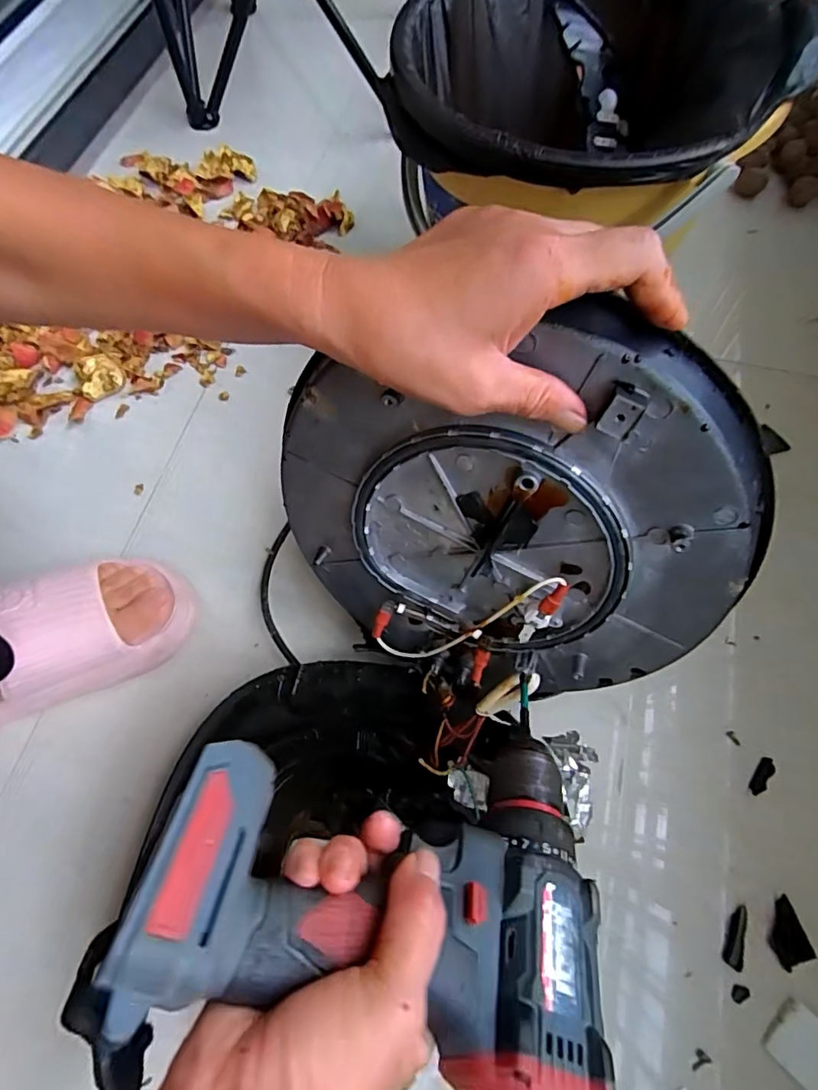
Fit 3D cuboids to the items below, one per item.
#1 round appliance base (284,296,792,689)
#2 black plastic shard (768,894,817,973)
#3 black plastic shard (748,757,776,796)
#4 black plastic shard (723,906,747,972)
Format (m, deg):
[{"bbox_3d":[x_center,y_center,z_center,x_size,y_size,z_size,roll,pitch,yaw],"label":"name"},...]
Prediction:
[{"bbox_3d":[0.050,-0.001,0.309,0.255,0.224,0.035,-2,37,26],"label":"round appliance base"},{"bbox_3d":[0.276,0.284,0.393,0.022,0.015,0.044,-4,66,0],"label":"black plastic shard"},{"bbox_3d":[0.288,0.189,0.441,0.012,0.004,0.032,33,74,14],"label":"black plastic shard"},{"bbox_3d":[0.242,0.289,0.400,0.014,0.004,0.041,18,68,10],"label":"black plastic shard"}]

